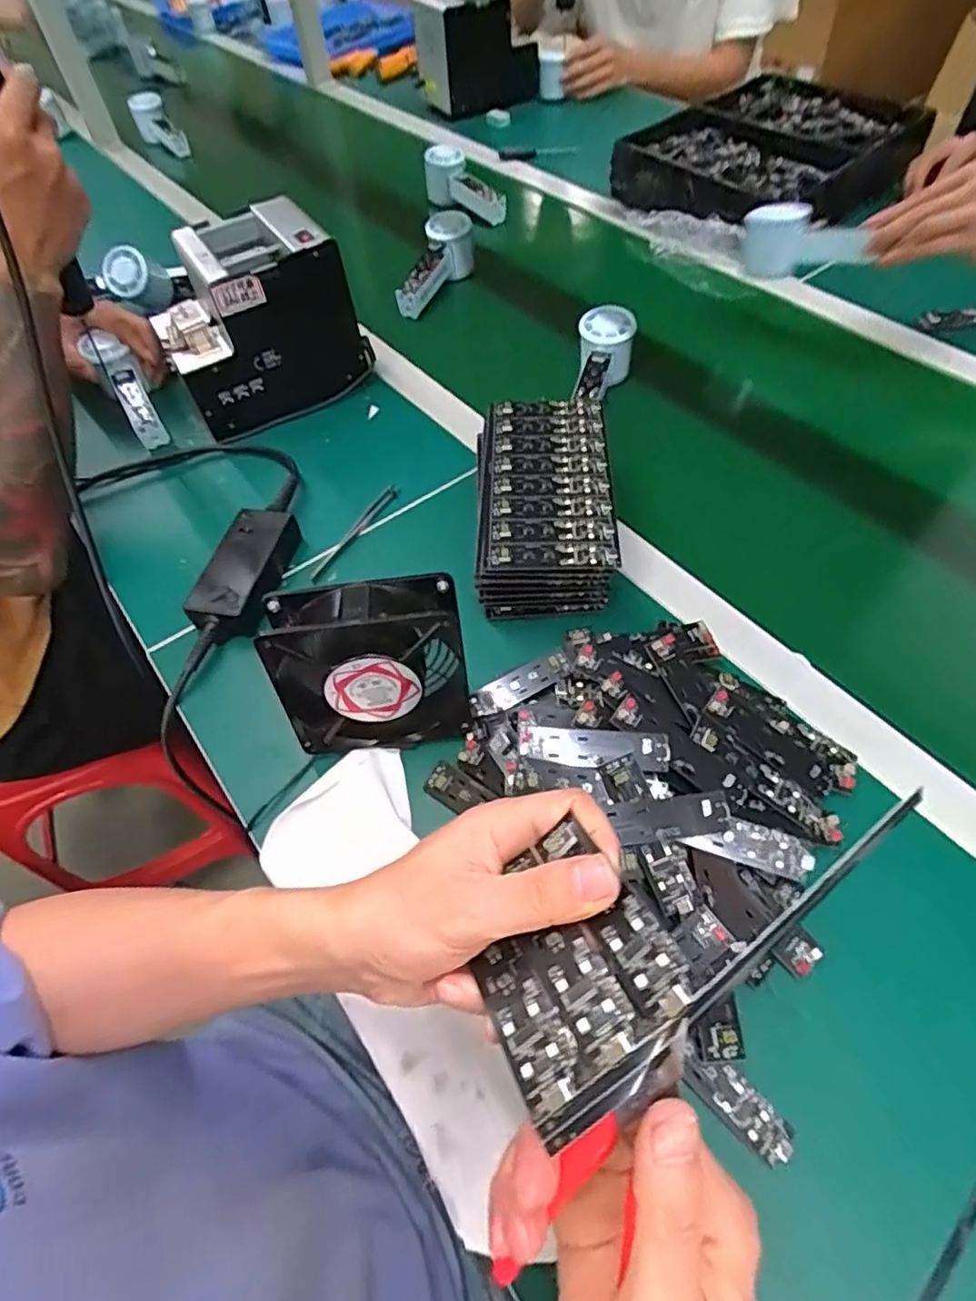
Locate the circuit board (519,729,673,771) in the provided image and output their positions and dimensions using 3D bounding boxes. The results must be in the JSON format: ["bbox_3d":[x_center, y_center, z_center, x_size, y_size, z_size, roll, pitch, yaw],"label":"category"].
[{"bbox_3d":[0.067,0.060,0.395,0.088,0.005,0.023,1,65,8],"label":"circuit board"}]

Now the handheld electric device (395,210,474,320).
[{"bbox_3d":[-0.069,-0.471,0.799,0.046,0.072,0.144,27,76,20],"label":"handheld electric device"}]

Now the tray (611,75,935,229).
[{"bbox_3d":[0.398,-0.694,0.886,0.323,0.068,0.422,33,65,23],"label":"tray"}]

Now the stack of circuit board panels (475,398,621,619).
[{"bbox_3d":[0.046,-0.121,0.538,0.105,0.069,0.186,-2,56,3],"label":"stack of circuit board panels"}]

